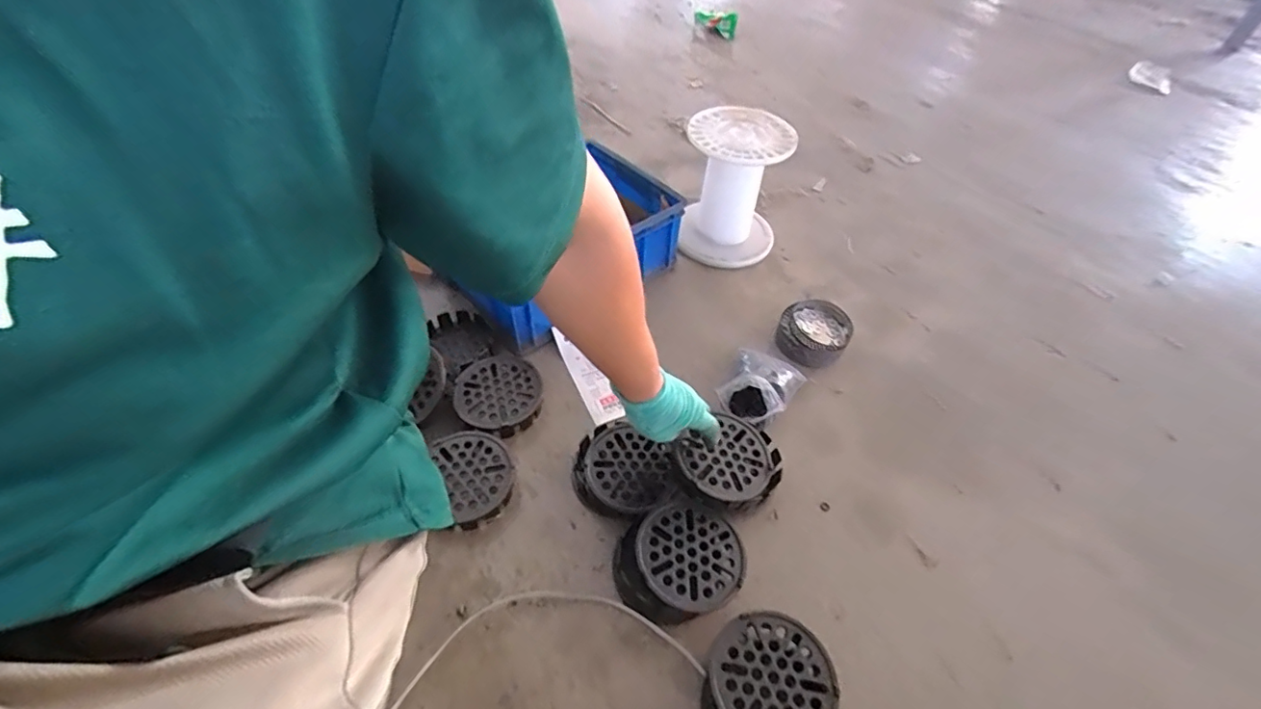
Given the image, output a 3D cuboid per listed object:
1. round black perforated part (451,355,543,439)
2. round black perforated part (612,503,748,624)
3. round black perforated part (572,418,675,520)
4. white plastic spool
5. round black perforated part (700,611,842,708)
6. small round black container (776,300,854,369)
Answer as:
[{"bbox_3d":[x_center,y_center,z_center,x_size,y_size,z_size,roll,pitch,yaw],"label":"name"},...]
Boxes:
[{"bbox_3d":[-0.205,0.068,0.848,0.128,0.055,0.129,1,48,-1],"label":"round black perforated part"},{"bbox_3d":[0.062,0.261,0.677,0.150,0.063,0.128,-23,52,-21],"label":"round black perforated part"},{"bbox_3d":[-0.010,0.166,0.761,0.139,0.057,0.116,25,52,20],"label":"round black perforated part"},{"bbox_3d":[0.203,-0.326,1.074,0.190,0.240,0.172,4,48,2],"label":"white plastic spool"},{"bbox_3d":[0.147,0.371,0.595,0.134,0.048,0.153,25,52,20],"label":"round black perforated part"},{"bbox_3d":[0.318,-0.037,0.952,0.119,0.047,0.122,28,53,22],"label":"small round black container"}]

